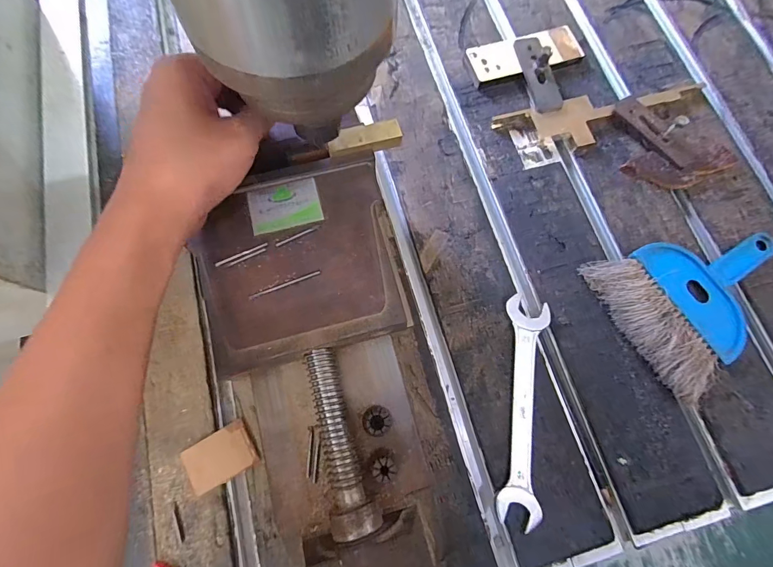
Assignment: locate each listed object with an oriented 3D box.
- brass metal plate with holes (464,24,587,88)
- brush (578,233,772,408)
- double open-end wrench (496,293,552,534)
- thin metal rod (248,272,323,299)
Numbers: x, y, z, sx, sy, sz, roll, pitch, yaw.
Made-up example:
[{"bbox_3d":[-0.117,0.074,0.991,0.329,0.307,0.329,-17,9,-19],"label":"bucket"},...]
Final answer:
[{"bbox_3d":[0.160,-0.266,0.440,0.134,0.015,0.048,-17,74,-6],"label":"brass metal plate with holes"},{"bbox_3d":[0.301,0.010,0.355,0.181,0.022,0.137,-24,75,-8],"label":"brush"},{"bbox_3d":[0.122,0.105,0.331,0.036,0.006,0.190,8,73,2],"label":"double open-end wrench"},{"bbox_3d":[-0.068,0.000,0.253,0.048,0.004,0.004,-23,74,-8],"label":"thin metal rod"}]

